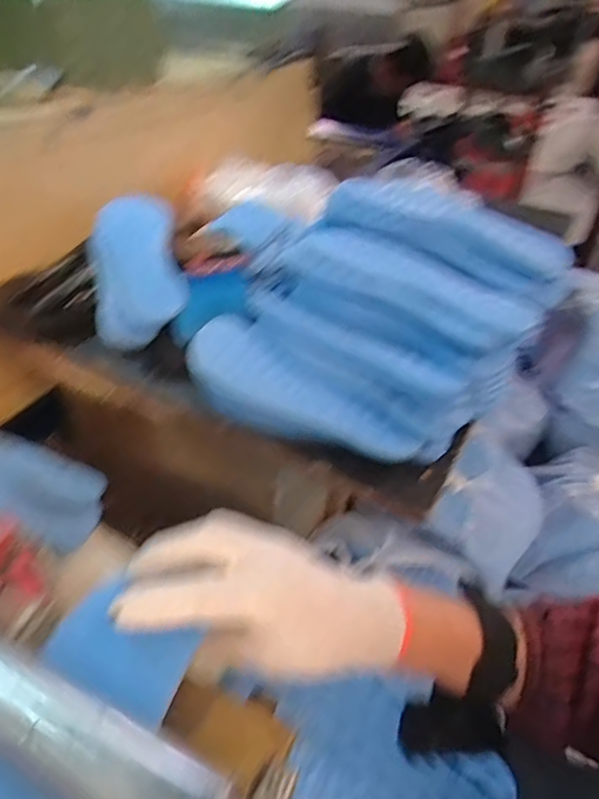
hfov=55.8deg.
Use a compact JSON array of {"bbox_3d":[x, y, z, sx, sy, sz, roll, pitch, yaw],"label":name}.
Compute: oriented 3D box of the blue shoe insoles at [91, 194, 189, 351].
[{"bbox_3d":[-0.192,-0.164,0.673,0.101,0.050,0.219,-16,57,0],"label":"blue shoe insoles"}]

